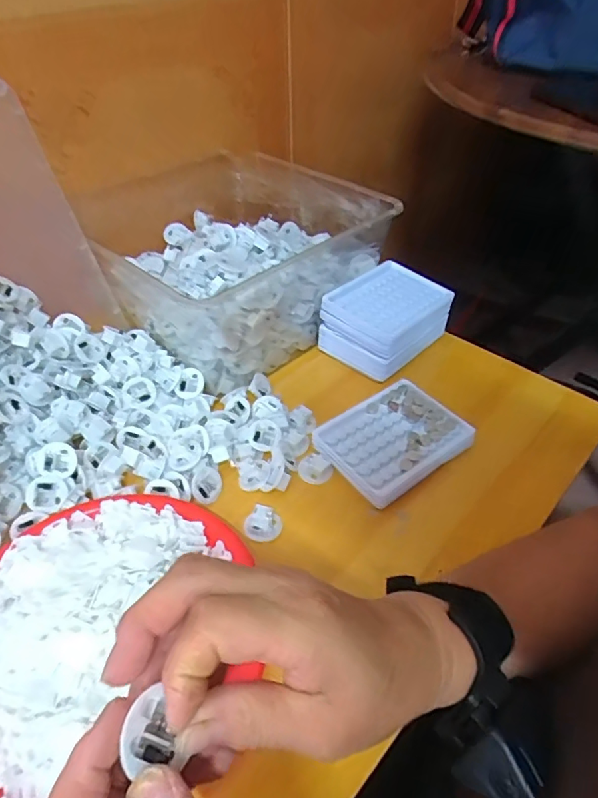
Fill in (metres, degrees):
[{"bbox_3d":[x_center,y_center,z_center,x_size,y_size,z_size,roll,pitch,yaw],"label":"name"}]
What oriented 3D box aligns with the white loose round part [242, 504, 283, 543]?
[{"bbox_3d":[-0.031,0.108,0.444,0.031,0.015,0.029,14,48,10],"label":"white loose round part"}]

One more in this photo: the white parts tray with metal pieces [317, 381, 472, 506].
[{"bbox_3d":[0.092,0.040,0.499,0.130,0.025,0.101,-28,51,-26],"label":"white parts tray with metal pieces"}]

